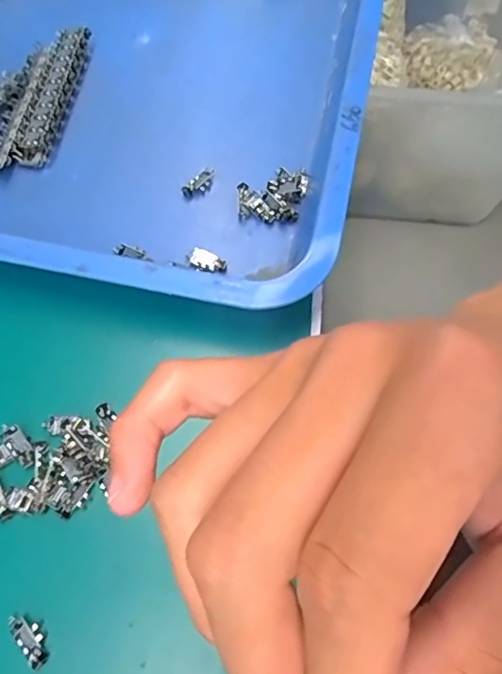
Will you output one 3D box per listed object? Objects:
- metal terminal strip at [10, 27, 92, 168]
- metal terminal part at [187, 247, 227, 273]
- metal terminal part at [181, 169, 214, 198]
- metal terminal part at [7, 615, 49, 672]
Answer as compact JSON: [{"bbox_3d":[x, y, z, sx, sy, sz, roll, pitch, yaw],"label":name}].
[{"bbox_3d":[-0.140,-0.172,0.375,0.026,0.012,0.116,8,70,3],"label":"metal terminal strip"},{"bbox_3d":[-0.028,-0.048,0.335,0.025,0.004,0.014,23,71,8],"label":"metal terminal part"},{"bbox_3d":[-0.035,-0.104,0.355,0.012,0.004,0.025,41,74,14],"label":"metal terminal part"},{"bbox_3d":[-0.108,0.147,0.256,0.011,0.004,0.027,-37,74,-13],"label":"metal terminal part"}]

